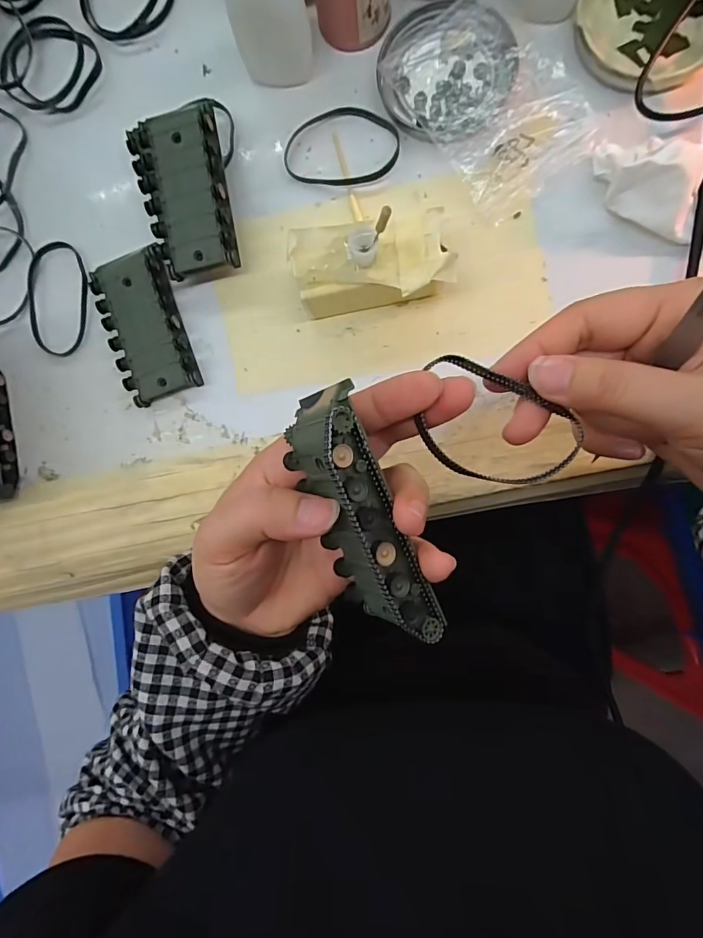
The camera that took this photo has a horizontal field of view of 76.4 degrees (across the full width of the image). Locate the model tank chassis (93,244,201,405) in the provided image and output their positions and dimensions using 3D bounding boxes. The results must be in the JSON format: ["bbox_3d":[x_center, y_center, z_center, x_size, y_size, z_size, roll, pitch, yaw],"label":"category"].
[{"bbox_3d":[-0.126,-0.088,0.278,0.046,0.016,0.087,-18,87,5],"label":"model tank chassis"}]

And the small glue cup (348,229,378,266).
[{"bbox_3d":[0.006,-0.116,0.231,0.013,0.016,0.015,12,89,7],"label":"small glue cup"}]

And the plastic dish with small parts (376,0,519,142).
[{"bbox_3d":[0.056,-0.234,0.262,0.073,0.010,0.083,-41,85,4],"label":"plastic dish with small parts"}]

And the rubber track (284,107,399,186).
[{"bbox_3d":[-0.006,-0.198,0.274,0.070,0.004,0.048,7,89,6],"label":"rubber track"}]

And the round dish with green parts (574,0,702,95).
[{"bbox_3d":[0.165,-0.252,0.251,0.073,0.016,0.085,19,91,6],"label":"round dish with green parts"}]

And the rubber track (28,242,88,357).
[{"bbox_3d":[-0.188,-0.110,0.288,0.042,0.005,0.073,-3,88,6],"label":"rubber track"}]

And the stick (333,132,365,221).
[{"bbox_3d":[-0.002,-0.178,0.272,0.004,0.004,0.060,-15,87,5],"label":"stick"}]

